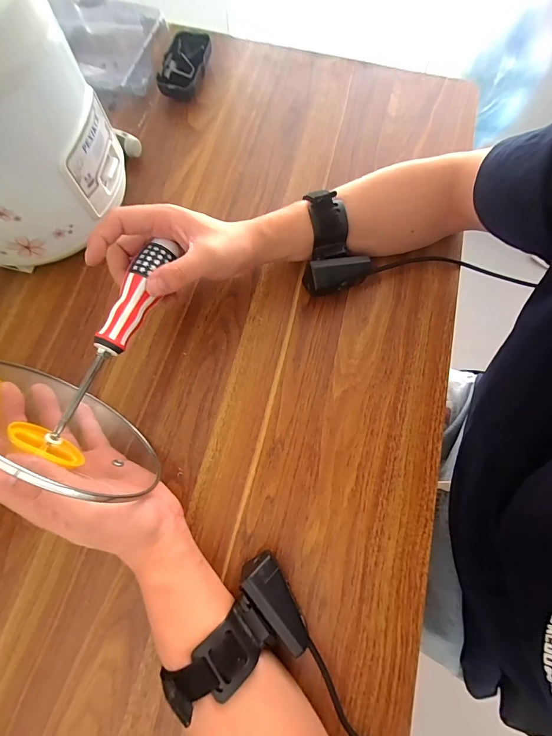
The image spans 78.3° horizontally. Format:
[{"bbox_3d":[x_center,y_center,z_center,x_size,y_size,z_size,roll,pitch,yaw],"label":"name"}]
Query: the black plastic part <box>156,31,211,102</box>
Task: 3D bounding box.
[{"bbox_3d":[-0.132,-0.438,0.491,0.057,0.019,0.125,8,73,2],"label":"black plastic part"}]

